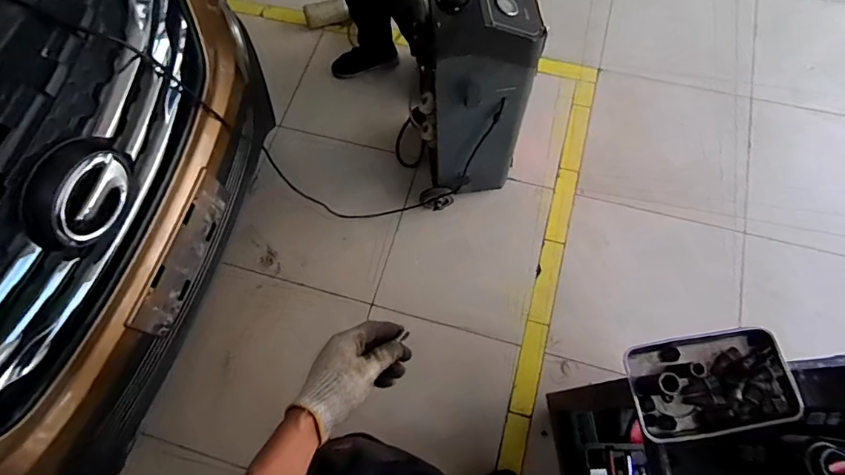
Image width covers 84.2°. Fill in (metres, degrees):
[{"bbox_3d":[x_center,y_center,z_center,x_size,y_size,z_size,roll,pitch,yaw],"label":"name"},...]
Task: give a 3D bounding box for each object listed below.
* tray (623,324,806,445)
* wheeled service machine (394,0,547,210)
[{"bbox_3d":[0.433,0.218,0.707,0.231,0.040,0.138,-9,69,-1],"label":"tray"},{"bbox_3d":[0.081,-0.459,1.331,0.393,0.993,0.370,-18,69,-5],"label":"wheeled service machine"}]

